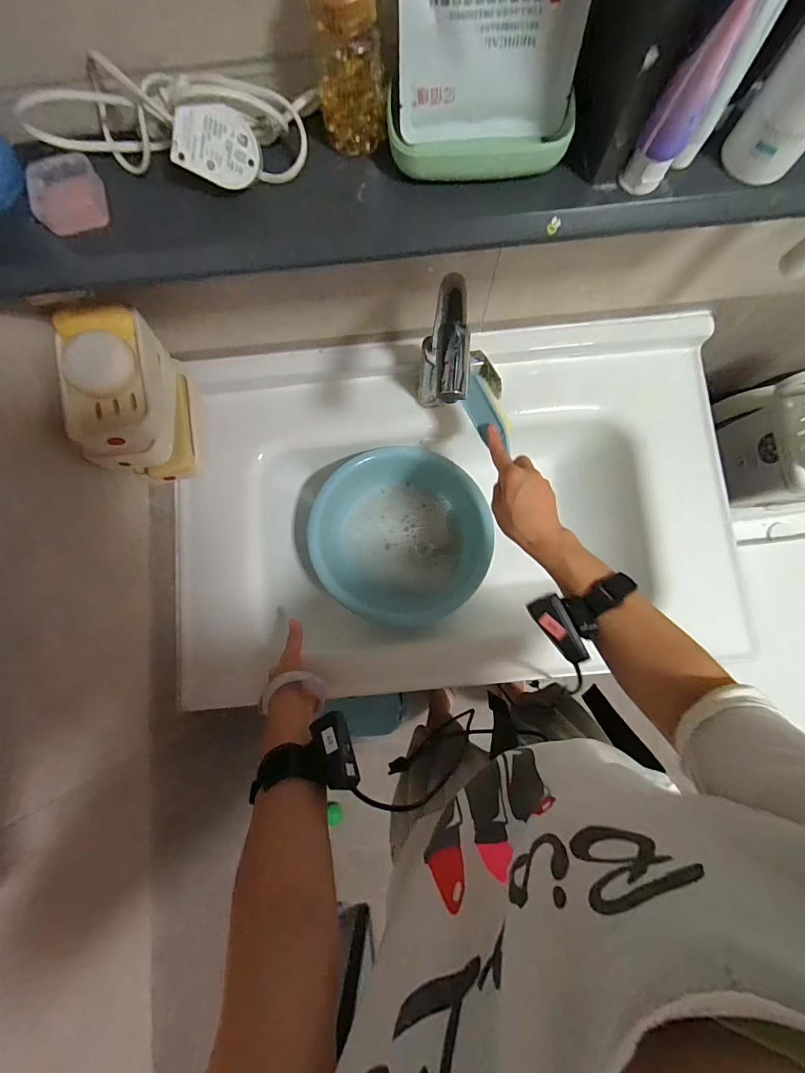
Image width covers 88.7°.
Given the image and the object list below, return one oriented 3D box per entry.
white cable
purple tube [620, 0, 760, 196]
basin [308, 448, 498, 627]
[{"bbox_3d":[-0.161,-0.284,0.287,0.190,0.041,0.066,6,82,2],"label":"white cable"},{"bbox_3d":[0.171,-0.267,0.239,0.027,0.112,0.035,31,84,5],"label":"purple tube"},{"bbox_3d":[0.012,0.000,0.667,0.256,0.109,0.259,0,82,1],"label":"basin"}]

